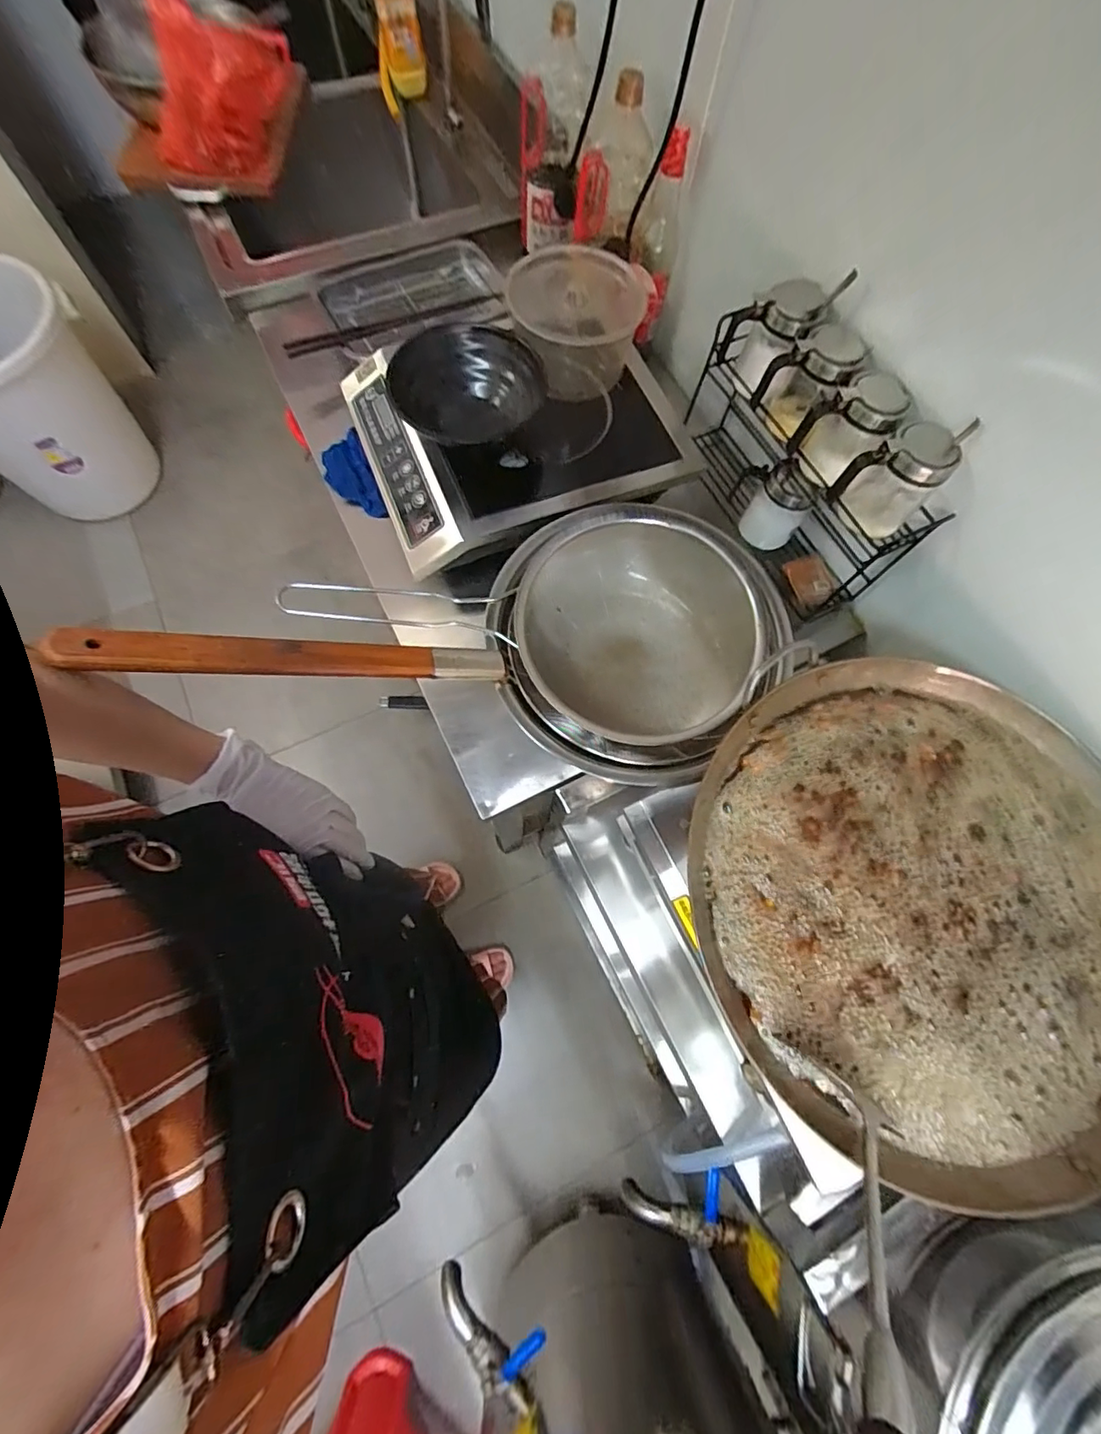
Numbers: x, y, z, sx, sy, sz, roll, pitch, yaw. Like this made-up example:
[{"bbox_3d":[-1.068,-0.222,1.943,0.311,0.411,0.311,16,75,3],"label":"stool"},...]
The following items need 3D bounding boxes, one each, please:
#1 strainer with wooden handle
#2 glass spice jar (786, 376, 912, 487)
[{"bbox_3d":[-0.070,-0.079,0.562,0.659,0.160,0.277,-7,70,-29],"label":"strainer with wooden handle"},{"bbox_3d":[0.339,-0.323,0.619,0.079,0.116,0.076,1,71,-2],"label":"glass spice jar"}]

